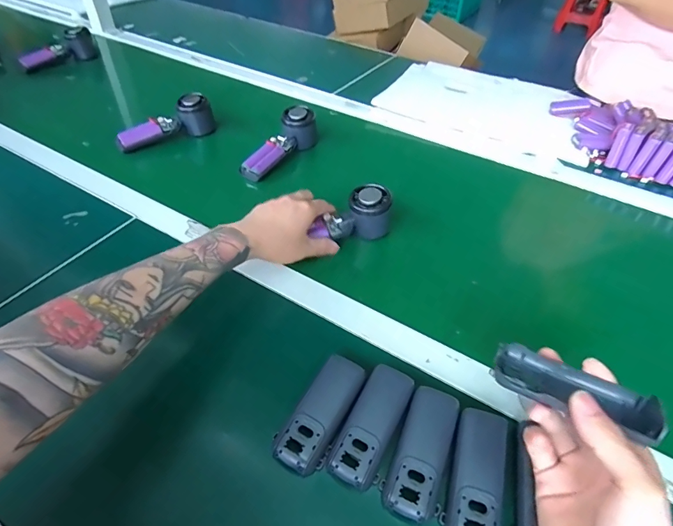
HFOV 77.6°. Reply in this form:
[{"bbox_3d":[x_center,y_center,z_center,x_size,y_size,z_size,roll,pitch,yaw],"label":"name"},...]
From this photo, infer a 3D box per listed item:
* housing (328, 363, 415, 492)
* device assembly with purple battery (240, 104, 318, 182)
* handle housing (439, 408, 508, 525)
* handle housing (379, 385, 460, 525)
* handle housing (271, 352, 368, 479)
[{"bbox_3d":[0.032,0.142,0.371,0.040,0.017,0.107,23,49,18],"label":"housing"},{"bbox_3d":[-0.093,-0.189,0.686,0.044,0.058,0.158,29,64,23],"label":"device assembly with purple battery"},{"bbox_3d":[0.116,0.175,0.343,0.042,0.016,0.106,17,48,13],"label":"handle housing"},{"bbox_3d":[0.073,0.161,0.358,0.042,0.018,0.109,20,49,16],"label":"handle housing"},{"bbox_3d":[-0.012,0.134,0.376,0.042,0.022,0.106,26,50,20],"label":"handle housing"}]

